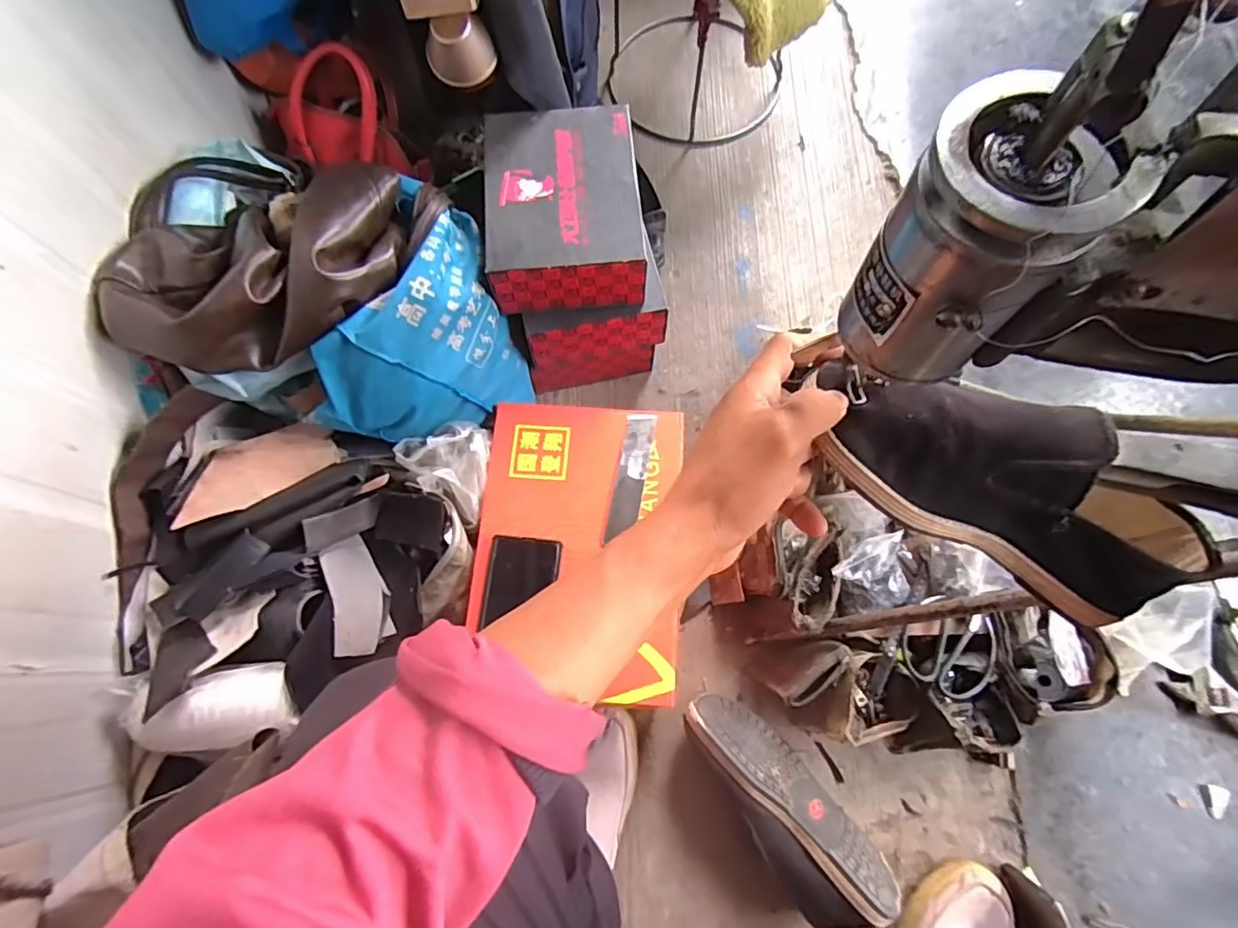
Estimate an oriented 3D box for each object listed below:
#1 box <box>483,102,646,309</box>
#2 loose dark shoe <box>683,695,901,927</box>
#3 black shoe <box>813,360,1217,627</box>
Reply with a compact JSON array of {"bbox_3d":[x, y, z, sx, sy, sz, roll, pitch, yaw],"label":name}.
[{"bbox_3d":[-0.059,-0.291,0.663,0.174,0.087,0.209,-5,72,0],"label":"box"},{"bbox_3d":[0.169,0.361,0.616,0.094,0.088,0.251,-39,75,-10],"label":"loose dark shoe"},{"bbox_3d":[0.235,0.013,0.331,0.260,0.070,0.085,25,73,-14],"label":"black shoe"}]

